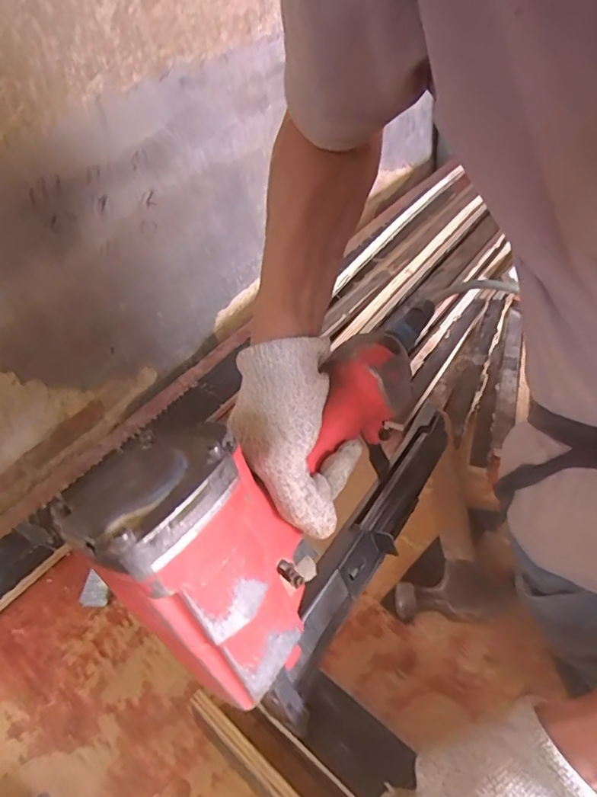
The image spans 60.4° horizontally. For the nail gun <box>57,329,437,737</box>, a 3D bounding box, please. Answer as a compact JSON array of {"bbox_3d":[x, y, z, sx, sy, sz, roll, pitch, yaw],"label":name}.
[{"bbox_3d":[0.010,0.051,0.363,0.100,0.208,0.296,21,50,27],"label":"nail gun"}]

